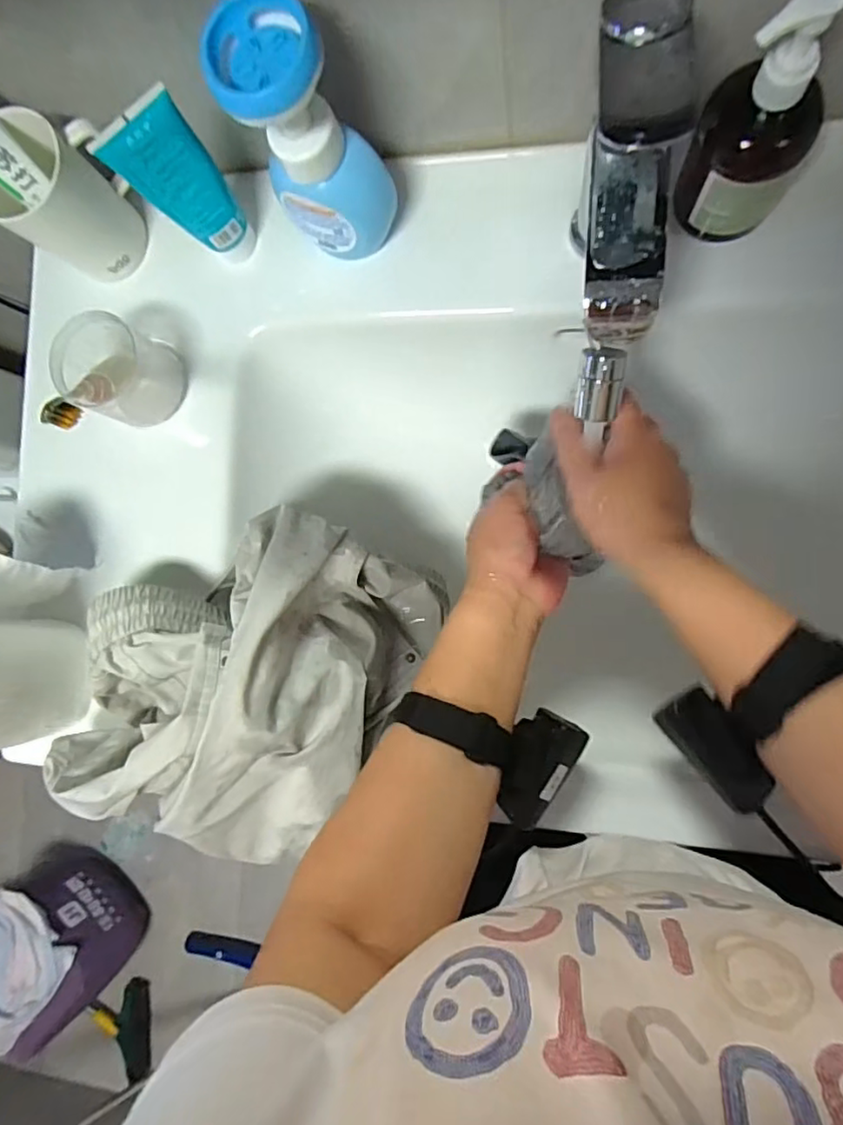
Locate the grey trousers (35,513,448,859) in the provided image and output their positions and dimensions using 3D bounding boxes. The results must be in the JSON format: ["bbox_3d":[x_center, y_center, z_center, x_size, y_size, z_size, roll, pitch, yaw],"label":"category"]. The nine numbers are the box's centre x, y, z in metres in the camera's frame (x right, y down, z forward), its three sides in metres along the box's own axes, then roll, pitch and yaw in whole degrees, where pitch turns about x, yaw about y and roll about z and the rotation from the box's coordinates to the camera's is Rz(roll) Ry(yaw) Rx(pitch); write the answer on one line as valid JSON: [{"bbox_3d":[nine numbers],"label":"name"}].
[{"bbox_3d":[-0.141,0.091,0.452,0.219,0.151,0.275,39,95,8],"label":"grey trousers"}]

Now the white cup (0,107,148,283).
[{"bbox_3d":[-0.278,-0.277,0.464,0.064,0.098,0.077,39,95,8],"label":"white cup"}]

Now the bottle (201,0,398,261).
[{"bbox_3d":[-0.071,-0.272,0.385,0.066,0.157,0.063,-41,83,7],"label":"bottle"}]

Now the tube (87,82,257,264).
[{"bbox_3d":[-0.172,-0.275,0.435,0.056,0.143,0.032,-35,76,7],"label":"tube"}]

